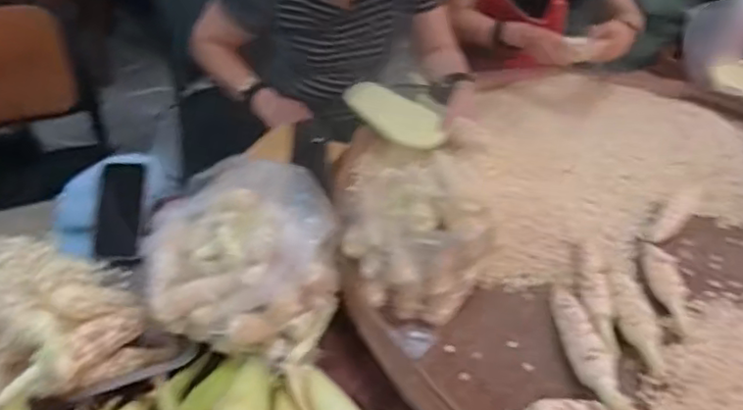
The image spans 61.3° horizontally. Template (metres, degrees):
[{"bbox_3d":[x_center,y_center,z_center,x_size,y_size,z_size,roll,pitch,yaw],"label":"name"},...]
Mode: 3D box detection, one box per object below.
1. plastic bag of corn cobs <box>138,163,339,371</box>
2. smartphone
[{"bbox_3d":[-0.173,0.059,0.877,0.256,0.146,0.251,8,41,-1],"label":"plastic bag of corn cobs"},{"bbox_3d":[-0.405,0.008,1.012,0.060,0.152,0.008,7,-2,-28],"label":"smartphone"}]

